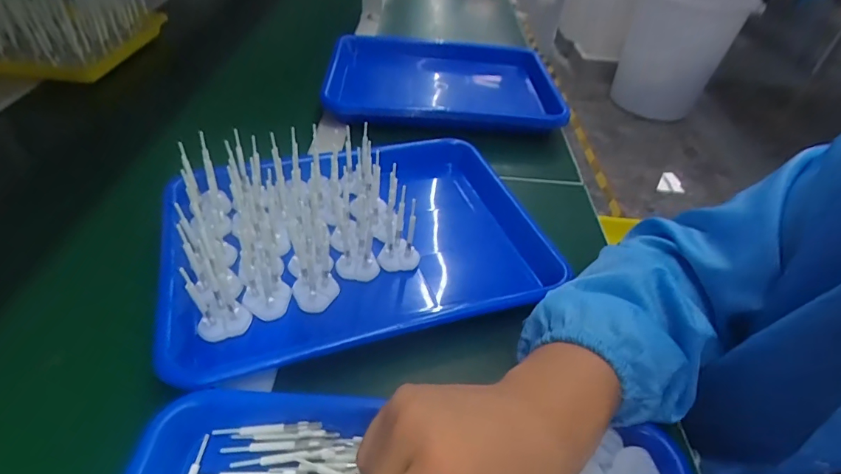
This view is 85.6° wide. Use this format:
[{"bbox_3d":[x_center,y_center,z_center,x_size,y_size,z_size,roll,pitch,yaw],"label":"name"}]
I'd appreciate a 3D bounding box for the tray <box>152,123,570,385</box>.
[{"bbox_3d":[-0.057,-0.011,0.429,0.333,0.084,0.252,-11,46,-18],"label":"tray"}]

